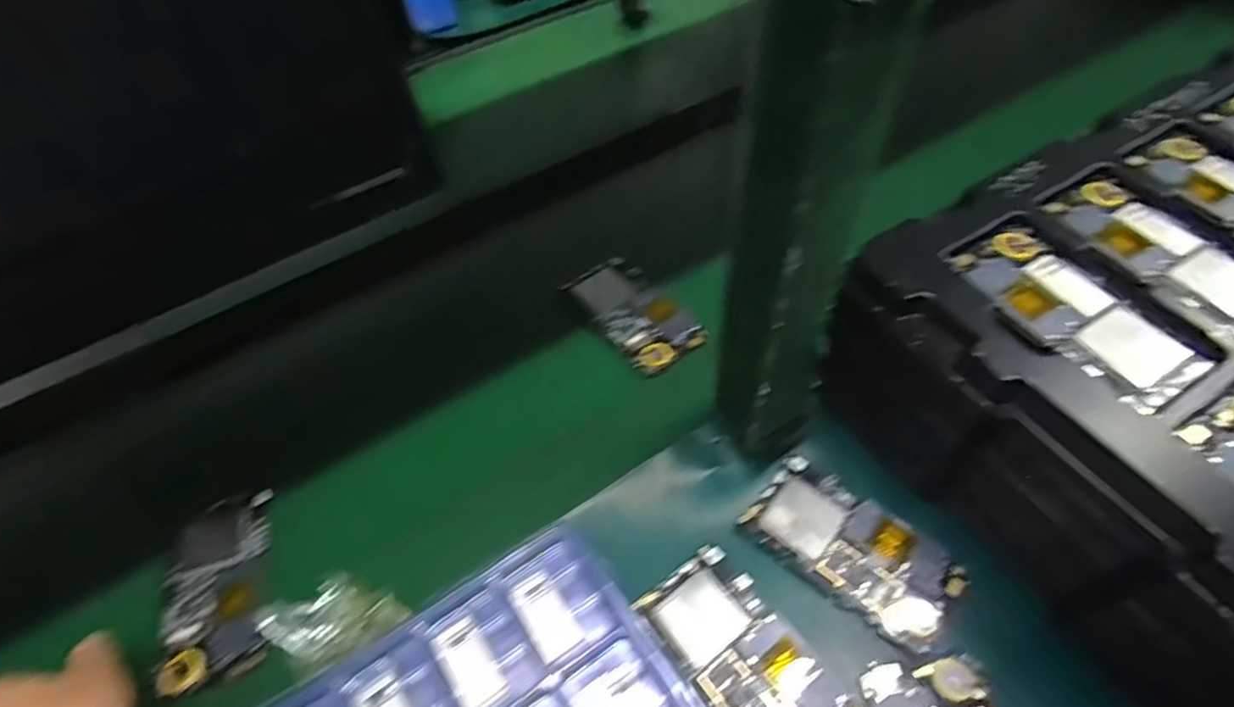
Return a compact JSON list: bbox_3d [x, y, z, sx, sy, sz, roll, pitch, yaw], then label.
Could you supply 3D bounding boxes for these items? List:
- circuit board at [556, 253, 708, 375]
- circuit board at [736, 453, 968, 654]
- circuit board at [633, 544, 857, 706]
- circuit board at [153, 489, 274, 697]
[{"bbox_3d":[0.015,-0.036,0.546,0.067,0.017,0.124,-33,59,-19],"label":"circuit board"},{"bbox_3d":[0.146,0.121,0.405,0.122,0.011,0.069,35,63,24],"label":"circuit board"},{"bbox_3d":[0.073,0.173,0.367,0.066,0.007,0.122,-31,59,-18],"label":"circuit board"},{"bbox_3d":[-0.260,0.150,0.422,0.064,0.015,0.122,-13,55,-6],"label":"circuit board"}]

